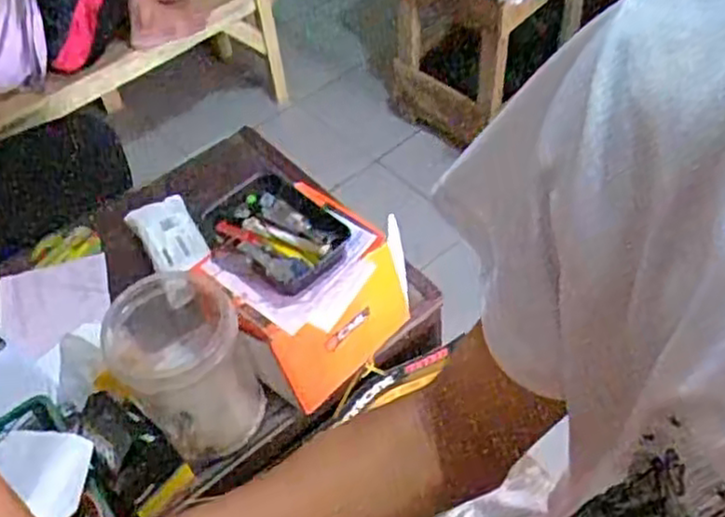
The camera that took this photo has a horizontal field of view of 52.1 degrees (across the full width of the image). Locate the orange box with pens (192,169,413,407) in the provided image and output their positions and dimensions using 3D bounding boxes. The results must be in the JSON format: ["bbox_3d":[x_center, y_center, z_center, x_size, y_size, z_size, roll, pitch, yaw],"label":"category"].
[{"bbox_3d":[-0.079,0.017,0.980,0.232,0.161,0.237,35,62,29],"label":"orange box with pens"}]

